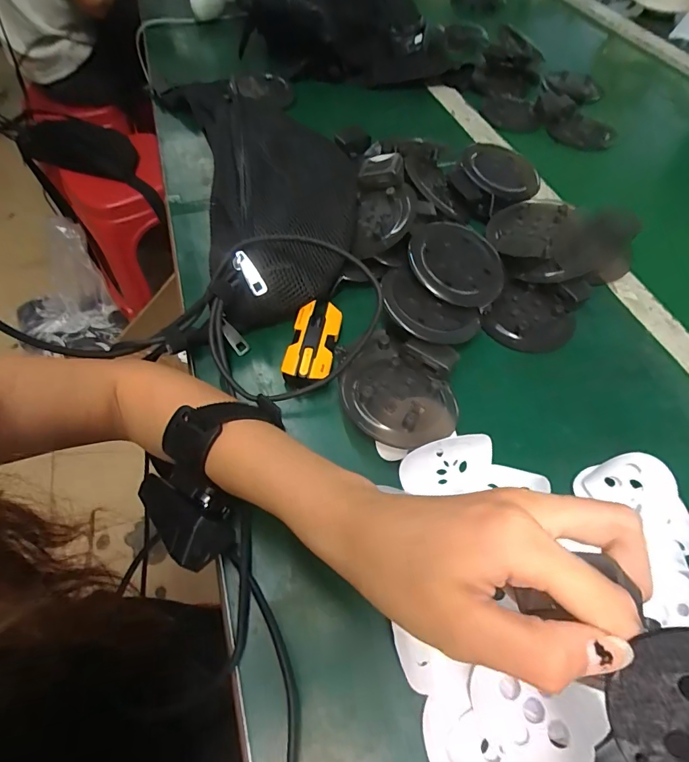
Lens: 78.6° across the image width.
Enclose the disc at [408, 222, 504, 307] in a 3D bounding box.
[{"bbox_3d":[0.098,-0.103,0.368,0.081,0.027,0.079,8,58,4],"label":"disc"}]

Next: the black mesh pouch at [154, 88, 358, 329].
[{"bbox_3d":[-0.063,-0.171,0.399,0.151,0.090,0.233,-17,60,-12],"label":"black mesh pouch"}]

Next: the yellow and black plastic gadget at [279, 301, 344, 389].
[{"bbox_3d":[-0.025,-0.033,0.348,0.037,0.017,0.089,9,58,4],"label":"yellow and black plastic gadget"}]

